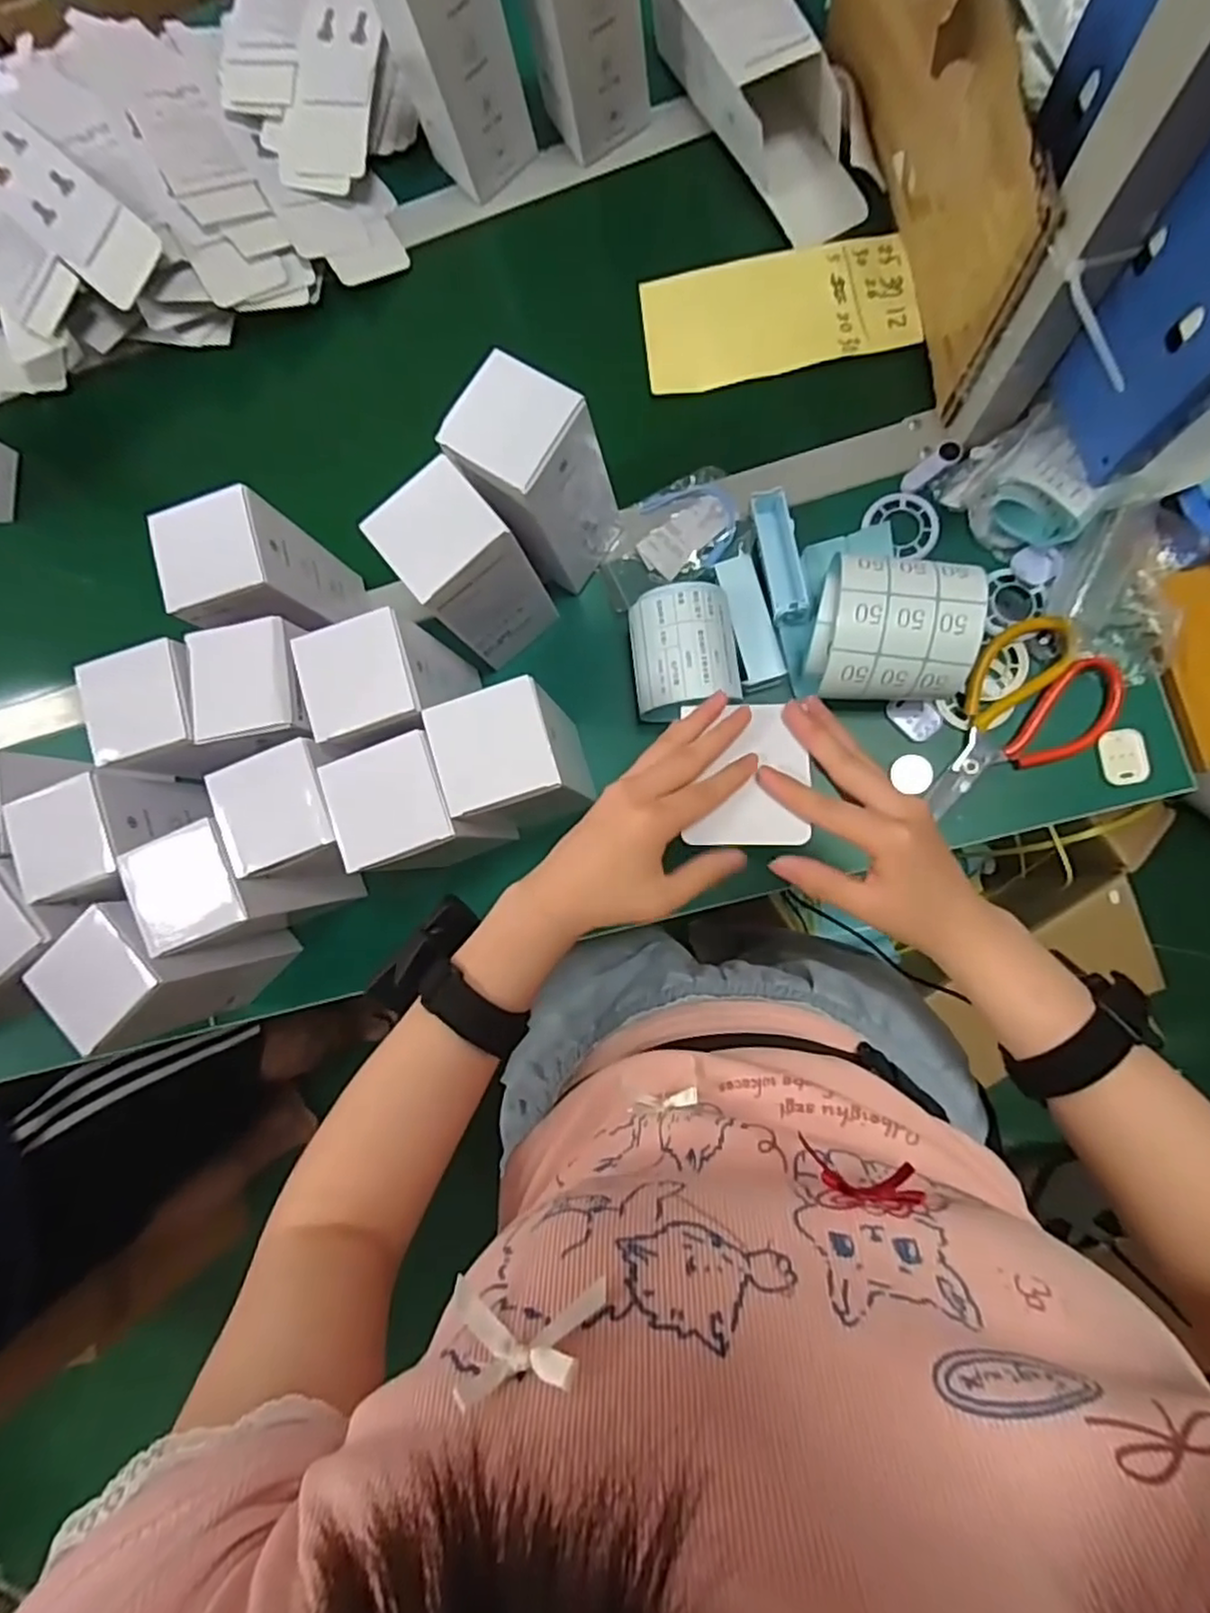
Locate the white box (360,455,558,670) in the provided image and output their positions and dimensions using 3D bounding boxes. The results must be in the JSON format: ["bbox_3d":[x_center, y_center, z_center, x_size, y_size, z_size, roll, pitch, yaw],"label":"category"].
[{"bbox_3d":[-0.095,-0.166,0.508,0.069,0.155,0.067,-40,81,4],"label":"white box"}]

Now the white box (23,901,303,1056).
[{"bbox_3d":[-0.314,0.111,0.520,0.086,0.152,0.080,-36,81,4],"label":"white box"}]

